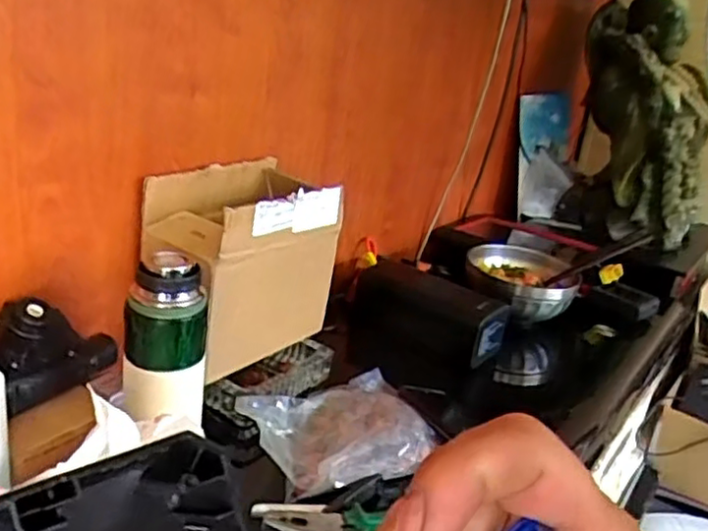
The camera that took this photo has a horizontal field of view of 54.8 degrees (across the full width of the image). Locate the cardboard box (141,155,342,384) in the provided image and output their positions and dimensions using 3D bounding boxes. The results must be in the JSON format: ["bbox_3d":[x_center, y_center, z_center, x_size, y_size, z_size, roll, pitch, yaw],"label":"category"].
[{"bbox_3d":[-0.117,-0.003,0.733,0.116,0.178,0.190,20,24,31],"label":"cardboard box"}]

